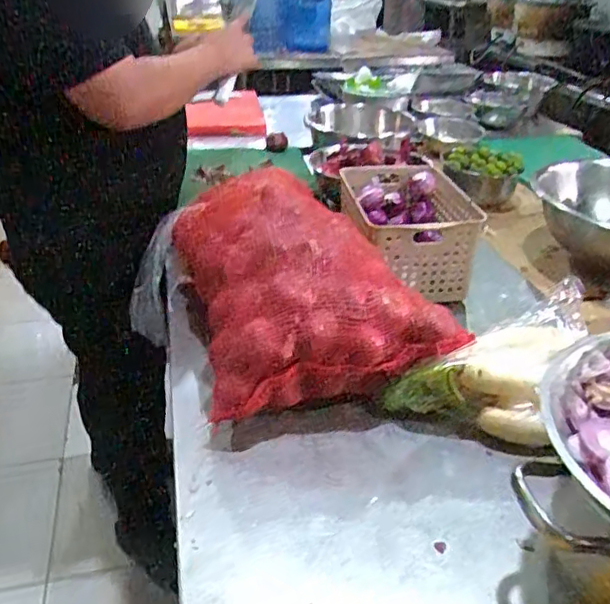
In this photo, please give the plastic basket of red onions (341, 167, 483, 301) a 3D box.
[{"bbox_3d":[0.165,-0.133,1.006,0.196,0.117,0.293,-3,32,-6],"label":"plastic basket of red onions"}]

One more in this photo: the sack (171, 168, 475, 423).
[{"bbox_3d":[-0.012,-0.056,0.816,0.288,0.142,0.426,-7,32,-13],"label":"sack"}]

